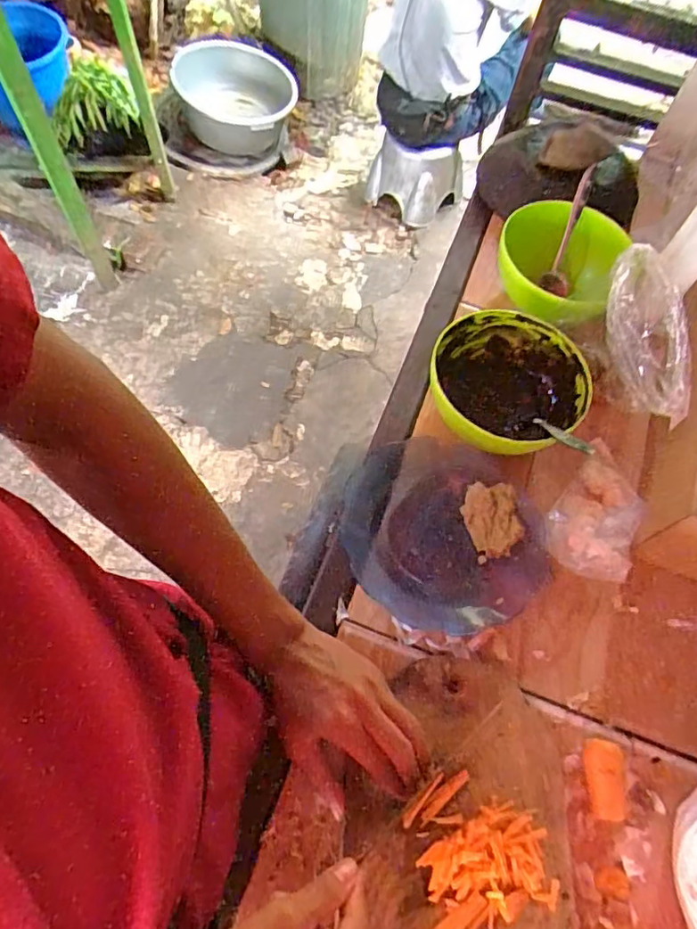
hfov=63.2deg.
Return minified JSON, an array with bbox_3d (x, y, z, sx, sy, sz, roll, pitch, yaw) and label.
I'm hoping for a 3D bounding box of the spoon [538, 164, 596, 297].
[{"bbox_3d":[0.266,-0.280,0.681,0.035,0.145,0.034,14,19,3],"label":"spoon"}]

